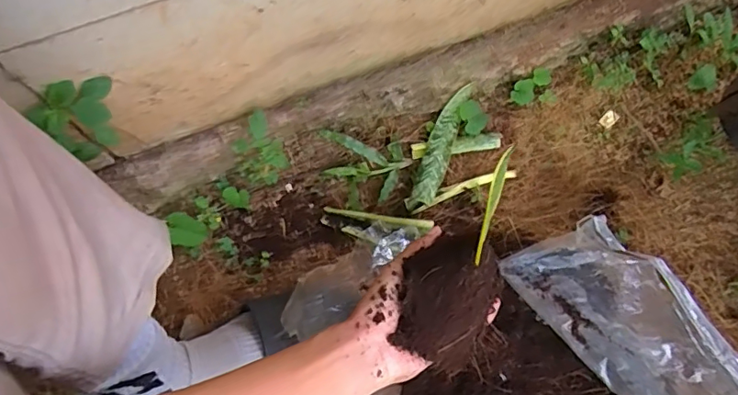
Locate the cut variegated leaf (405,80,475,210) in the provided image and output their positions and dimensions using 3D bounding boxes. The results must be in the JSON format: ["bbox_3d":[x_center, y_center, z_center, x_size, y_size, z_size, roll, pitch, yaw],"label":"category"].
[{"bbox_3d":[0.084,-0.060,0.615,0.030,0.030,0.154,20,73,11],"label":"cut variegated leaf"}]

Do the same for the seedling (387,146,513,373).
[{"bbox_3d":[0.074,0.052,0.422,0.072,0.077,0.174,21,101,10],"label":"seedling"}]

